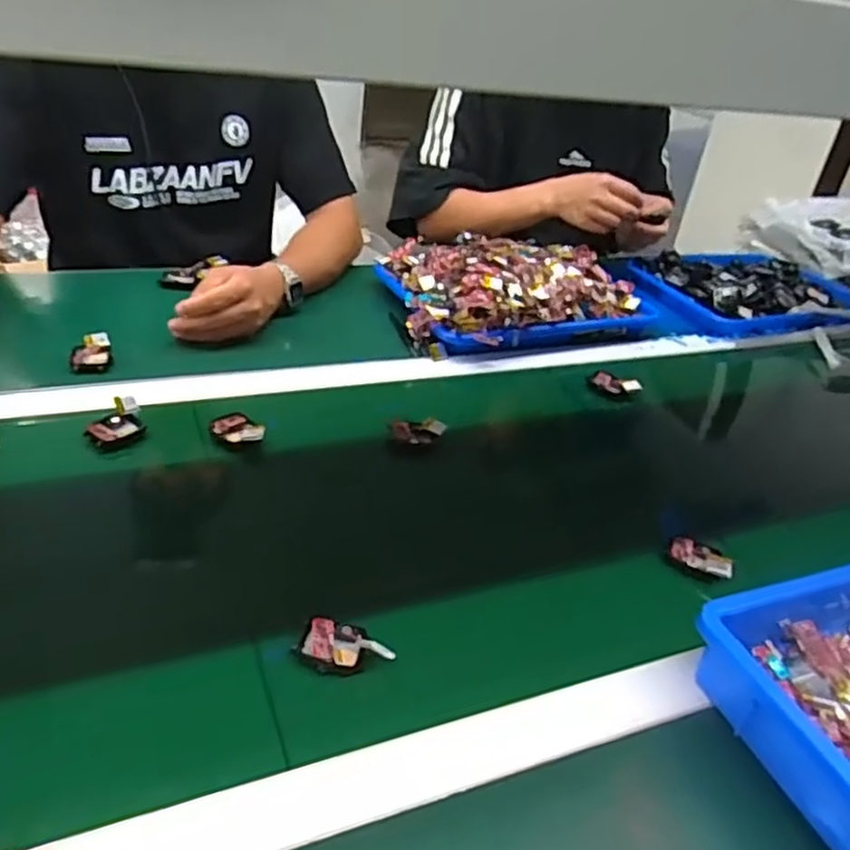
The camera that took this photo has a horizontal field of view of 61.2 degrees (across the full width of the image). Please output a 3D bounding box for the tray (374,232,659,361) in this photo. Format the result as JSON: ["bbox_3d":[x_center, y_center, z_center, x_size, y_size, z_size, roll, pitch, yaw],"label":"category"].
[{"bbox_3d":[0.114,-0.186,0.954,0.328,0.074,0.228,-10,37,-25],"label":"tray"}]

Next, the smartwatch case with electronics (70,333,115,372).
[{"bbox_3d":[-0.339,-0.073,0.731,0.039,0.027,0.035,-7,36,-21],"label":"smartwatch case with electronics"}]

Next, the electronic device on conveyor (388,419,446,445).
[{"bbox_3d":[-0.007,0.006,0.703,0.050,0.016,0.031,-10,37,-24],"label":"electronic device on conveyor"}]

